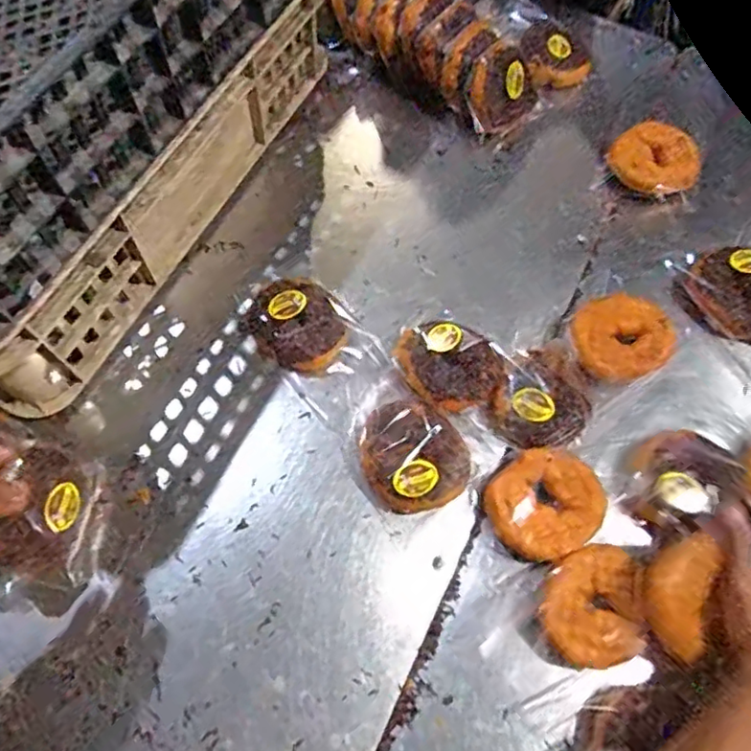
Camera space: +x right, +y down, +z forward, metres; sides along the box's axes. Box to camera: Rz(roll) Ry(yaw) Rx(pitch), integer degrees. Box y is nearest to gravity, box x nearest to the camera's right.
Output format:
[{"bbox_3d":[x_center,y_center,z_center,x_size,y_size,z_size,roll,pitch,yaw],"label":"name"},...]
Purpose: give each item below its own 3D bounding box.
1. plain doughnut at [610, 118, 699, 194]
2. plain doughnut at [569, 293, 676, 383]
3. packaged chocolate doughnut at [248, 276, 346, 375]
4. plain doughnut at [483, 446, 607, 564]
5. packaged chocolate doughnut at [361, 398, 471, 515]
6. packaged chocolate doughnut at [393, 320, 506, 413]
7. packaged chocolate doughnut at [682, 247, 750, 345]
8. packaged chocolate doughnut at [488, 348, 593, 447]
[{"bbox_3d":[0.340,-0.261,0.727,0.087,0.041,0.106,-39,72,-19],"label":"plain doughnut"},{"bbox_3d":[0.257,-0.039,0.628,0.111,0.028,0.097,-15,67,-7],"label":"plain doughnut"},{"bbox_3d":[-0.082,-0.049,0.622,0.083,0.034,0.103,-26,69,-14],"label":"packaged chocolate doughnut"},{"bbox_3d":[0.155,0.119,0.552,0.099,0.031,0.092,0,67,0],"label":"plain doughnut"},{"bbox_3d":[0.034,0.075,0.564,0.089,0.038,0.106,-25,69,-14],"label":"packaged chocolate doughnut"},{"bbox_3d":[0.072,-0.011,0.602,0.085,0.038,0.105,-35,71,-17],"label":"packaged chocolate doughnut"},{"bbox_3d":[0.388,-0.087,0.641,0.089,0.031,0.113,-31,70,-13],"label":"packaged chocolate doughnut"},{"bbox_3d":[0.158,0.031,0.586,0.086,0.033,0.090,0,67,0],"label":"packaged chocolate doughnut"}]

